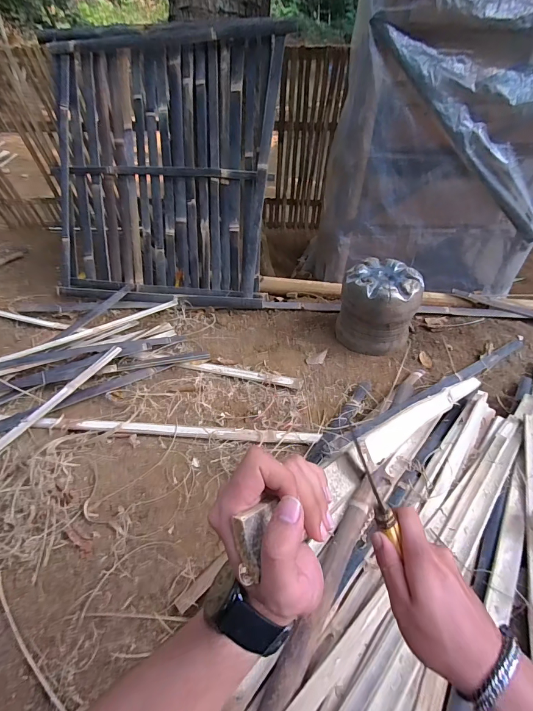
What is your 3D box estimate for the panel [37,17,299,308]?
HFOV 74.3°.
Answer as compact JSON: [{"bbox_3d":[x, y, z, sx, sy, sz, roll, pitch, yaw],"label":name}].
[{"bbox_3d":[-0.400,-0.670,1.308,0.879,0.929,0.095,6,18,9],"label":"panel"}]

